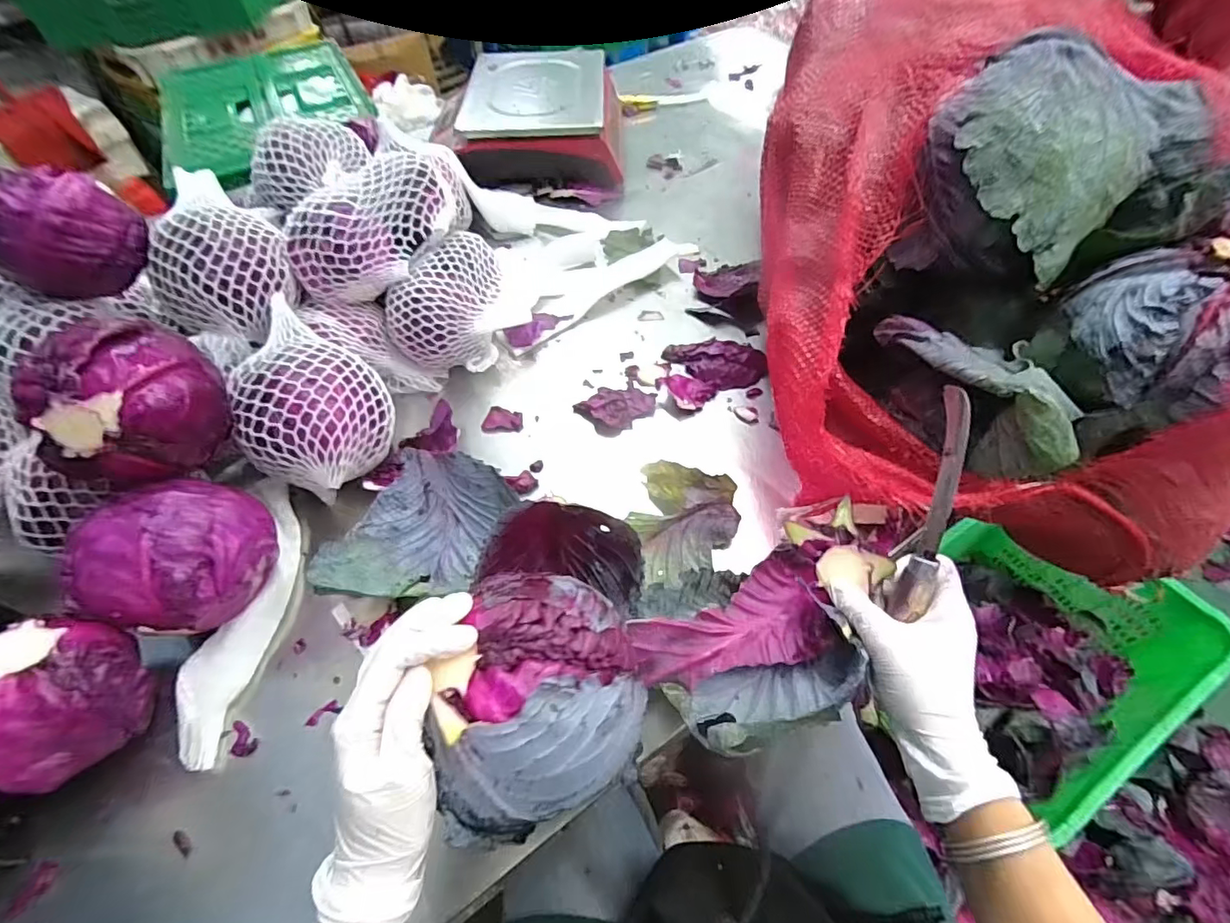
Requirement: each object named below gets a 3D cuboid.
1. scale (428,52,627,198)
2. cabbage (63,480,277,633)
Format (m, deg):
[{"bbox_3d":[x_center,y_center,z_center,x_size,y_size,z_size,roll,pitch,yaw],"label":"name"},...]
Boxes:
[{"bbox_3d":[-0.119,-0.585,0.921,0.259,0.117,0.307,-4,55,1],"label":"scale"},{"bbox_3d":[-0.345,0.073,0.425,0.097,0.095,0.112,3,55,6],"label":"cabbage"}]

